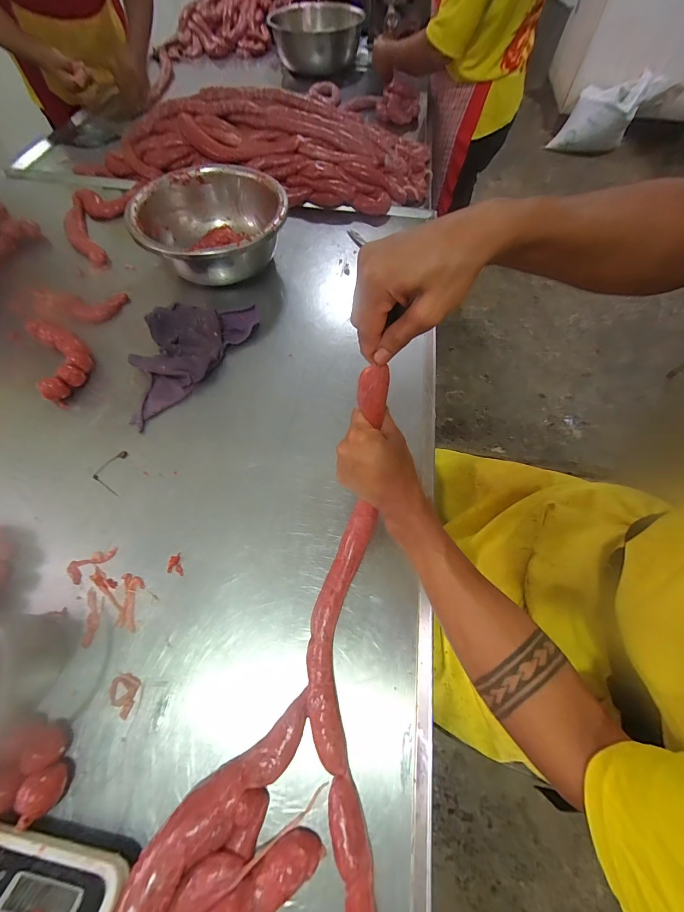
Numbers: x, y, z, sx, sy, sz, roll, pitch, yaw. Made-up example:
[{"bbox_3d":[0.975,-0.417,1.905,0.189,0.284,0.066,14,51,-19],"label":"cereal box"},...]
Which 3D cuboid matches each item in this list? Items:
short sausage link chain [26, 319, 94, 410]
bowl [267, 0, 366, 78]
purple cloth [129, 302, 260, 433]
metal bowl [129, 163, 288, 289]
[{"bbox_3d":[-0.481,-0.176,0.584,0.080,0.035,0.186,-26,66,-14],"label":"short sausage link chain"},{"bbox_3d":[-0.093,-1.487,1.214,0.298,0.145,0.298,1,63,-1],"label":"bowl"},{"bbox_3d":[-0.290,-0.192,0.591,0.170,0.042,0.297,27,65,12],"label":"purple cloth"},{"bbox_3d":[-0.238,-0.447,0.679,0.245,0.114,0.270,-41,71,-20],"label":"metal bowl"}]

